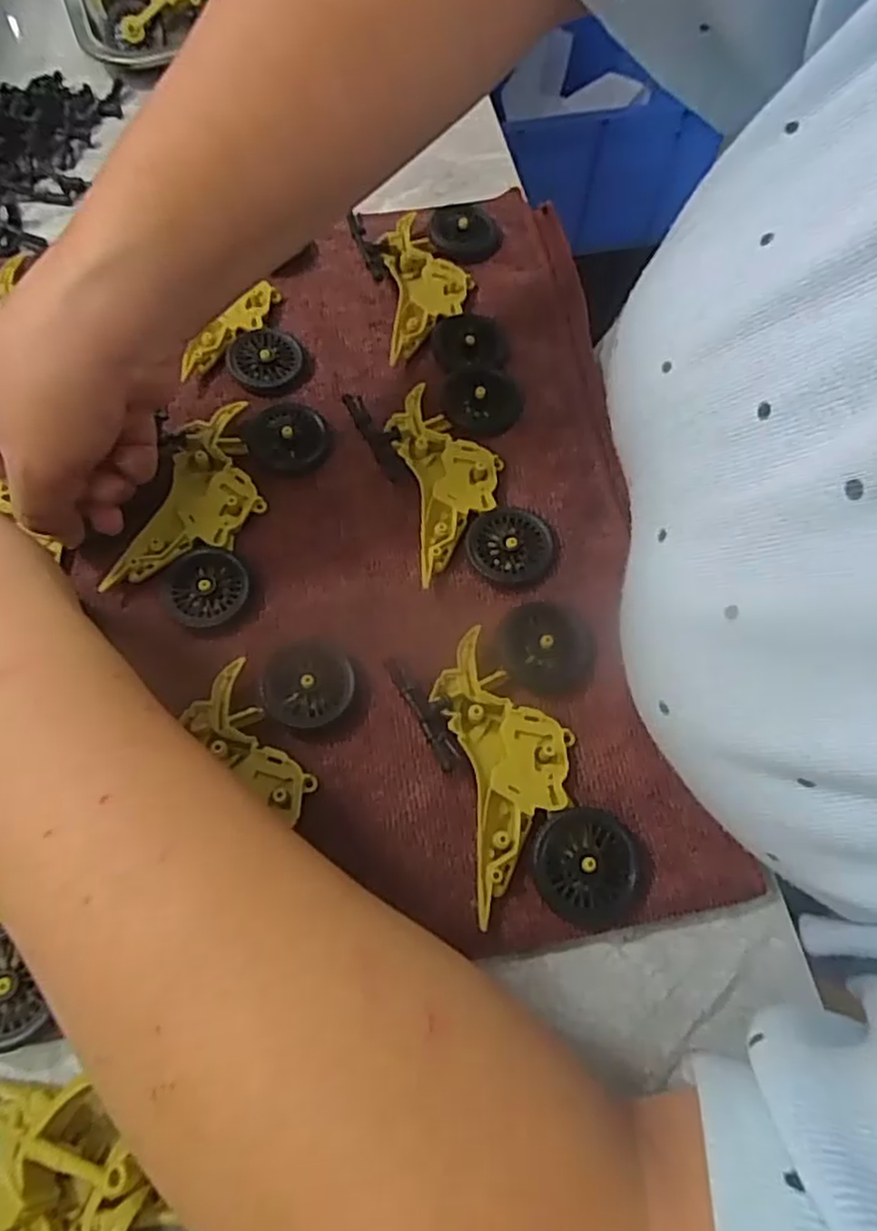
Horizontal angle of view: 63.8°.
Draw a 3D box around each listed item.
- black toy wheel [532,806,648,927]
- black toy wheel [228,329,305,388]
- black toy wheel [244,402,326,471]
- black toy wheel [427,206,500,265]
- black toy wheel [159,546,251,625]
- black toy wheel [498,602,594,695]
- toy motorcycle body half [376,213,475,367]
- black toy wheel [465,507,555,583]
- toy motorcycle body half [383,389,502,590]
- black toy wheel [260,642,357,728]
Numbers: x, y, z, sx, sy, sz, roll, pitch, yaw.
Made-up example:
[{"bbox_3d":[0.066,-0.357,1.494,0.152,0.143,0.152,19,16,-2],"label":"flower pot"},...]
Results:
[{"bbox_3d":[0.054,0.090,0.252,0.038,0.015,0.037,12,65,6],"label":"black toy wheel"},{"bbox_3d":[-0.087,-0.129,0.354,0.037,0.005,0.032,-24,78,-17],"label":"black toy wheel"},{"bbox_3d":[-0.072,-0.085,0.331,0.036,0.006,0.034,0,65,0],"label":"black toy wheel"},{"bbox_3d":[0.014,-0.214,0.392,0.038,0.008,0.043,-11,65,-5],"label":"black toy wheel"},{"bbox_3d":[-0.100,-0.013,0.298,0.038,0.007,0.034,32,69,14],"label":"black toy wheel"},{"bbox_3d":[0.044,0.012,0.285,0.037,0.013,0.037,0,65,0],"label":"black toy wheel"},{"bbox_3d":[-0.006,-0.176,0.372,0.046,0.008,0.098,-6,65,-3],"label":"toy motorcycle body half"},{"bbox_3d":[0.031,-0.031,0.307,0.036,0.008,0.035,0,65,0],"label":"black toy wheel"},{"bbox_3d":[0.005,-0.064,0.322,0.045,0.009,0.098,-12,65,-6],"label":"toy motorcycle body half"},{"bbox_3d":[-0.052,0.027,0.279,0.035,0.009,0.037,0,65,0],"label":"black toy wheel"}]

